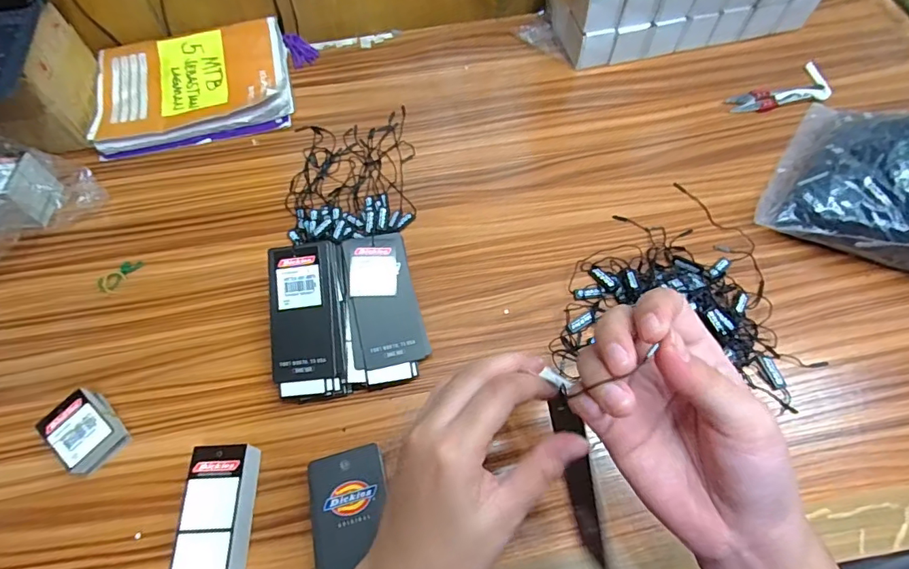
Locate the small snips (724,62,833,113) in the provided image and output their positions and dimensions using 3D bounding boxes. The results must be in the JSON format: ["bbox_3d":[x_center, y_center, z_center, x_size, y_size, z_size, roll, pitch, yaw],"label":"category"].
[{"bbox_3d":[0.353,-0.203,0.509,0.118,0.012,0.051,-25,65,-10],"label":"small snips"}]

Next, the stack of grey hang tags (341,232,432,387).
[{"bbox_3d":[-0.060,0.020,0.395,0.062,0.044,0.115,-11,64,-4],"label":"stack of grey hang tags"}]

